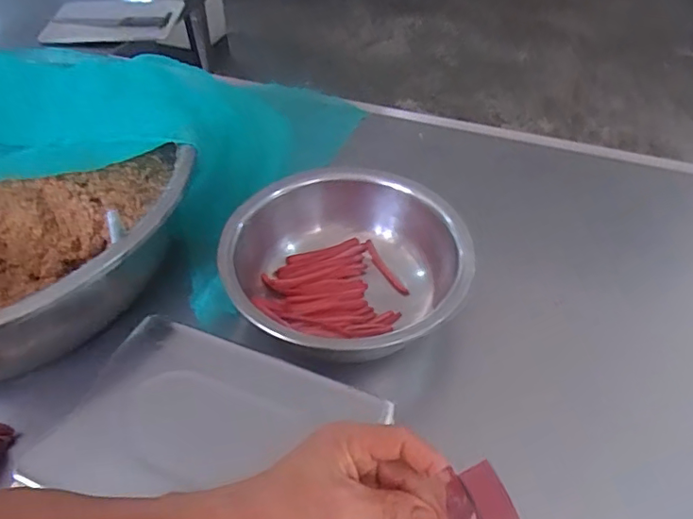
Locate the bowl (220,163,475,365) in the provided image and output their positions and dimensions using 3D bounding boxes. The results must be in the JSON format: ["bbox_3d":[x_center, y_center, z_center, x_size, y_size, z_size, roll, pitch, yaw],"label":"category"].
[{"bbox_3d":[0.004,0.012,0.773,0.302,0.157,0.309,0,46,0],"label":"bowl"}]

